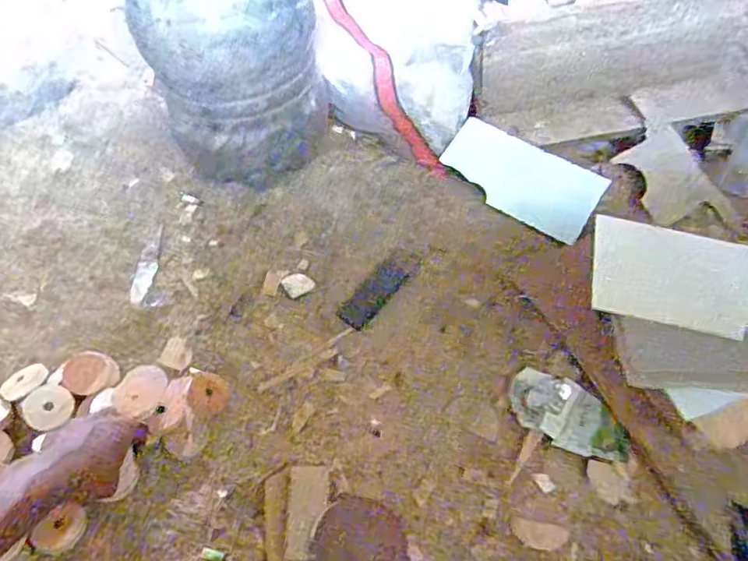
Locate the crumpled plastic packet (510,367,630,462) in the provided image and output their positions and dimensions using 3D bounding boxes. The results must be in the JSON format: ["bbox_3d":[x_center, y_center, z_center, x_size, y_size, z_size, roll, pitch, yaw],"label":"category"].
[{"bbox_3d":[0.226,0.157,0.650,0.132,0.028,0.078,21,56,12],"label":"crumpled plastic packet"}]

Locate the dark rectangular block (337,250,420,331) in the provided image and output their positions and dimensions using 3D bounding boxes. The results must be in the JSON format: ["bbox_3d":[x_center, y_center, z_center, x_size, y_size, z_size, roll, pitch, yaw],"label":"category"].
[{"bbox_3d":[0.008,0.009,0.770,0.045,0.008,0.142,33,59,19],"label":"dark rectangular block"}]

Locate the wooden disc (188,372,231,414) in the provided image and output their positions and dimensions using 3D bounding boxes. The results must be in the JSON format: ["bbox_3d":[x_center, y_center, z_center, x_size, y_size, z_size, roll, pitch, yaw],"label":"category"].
[{"bbox_3d":[-0.199,0.135,0.671,0.047,0.008,0.048,2,54,-2],"label":"wooden disc"}]

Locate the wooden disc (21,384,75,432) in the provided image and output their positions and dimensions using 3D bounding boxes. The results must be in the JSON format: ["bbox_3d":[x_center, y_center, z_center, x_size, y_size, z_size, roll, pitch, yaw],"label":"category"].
[{"bbox_3d":[-0.377,0.147,0.644,0.054,0.005,0.052,7,62,-14],"label":"wooden disc"}]

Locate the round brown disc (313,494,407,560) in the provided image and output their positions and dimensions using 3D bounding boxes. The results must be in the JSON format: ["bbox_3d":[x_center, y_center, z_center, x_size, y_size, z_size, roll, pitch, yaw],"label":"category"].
[{"bbox_3d":[-0.014,0.275,0.576,0.091,0.010,0.091,2,54,-2],"label":"round brown disc"}]

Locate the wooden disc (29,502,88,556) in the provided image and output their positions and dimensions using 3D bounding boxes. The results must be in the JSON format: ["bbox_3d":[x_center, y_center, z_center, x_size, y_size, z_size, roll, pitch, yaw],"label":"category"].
[{"bbox_3d":[-0.319,0.254,0.568,0.040,0.011,0.049,26,57,15],"label":"wooden disc"}]

